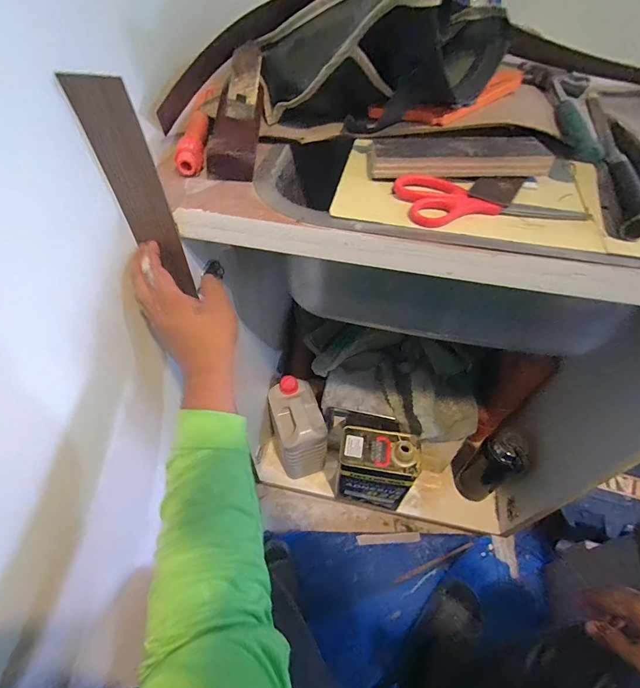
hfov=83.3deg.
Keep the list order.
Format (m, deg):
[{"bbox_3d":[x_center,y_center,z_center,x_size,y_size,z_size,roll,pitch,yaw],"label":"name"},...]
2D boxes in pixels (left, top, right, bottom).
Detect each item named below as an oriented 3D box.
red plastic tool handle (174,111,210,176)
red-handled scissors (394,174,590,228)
[{"bbox_3d":[-0.145,-0.233,0.420,0.029,0.035,0.102,-4,50,-4],"label":"red plastic tool handle"},{"bbox_3d":[0.163,-0.143,0.357,0.165,0.020,0.064,-2,50,-3],"label":"red-handled scissors"}]

